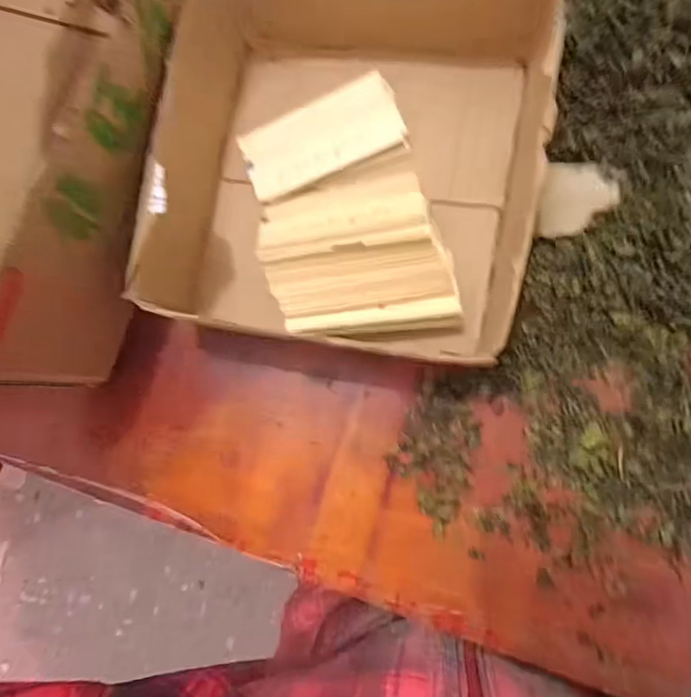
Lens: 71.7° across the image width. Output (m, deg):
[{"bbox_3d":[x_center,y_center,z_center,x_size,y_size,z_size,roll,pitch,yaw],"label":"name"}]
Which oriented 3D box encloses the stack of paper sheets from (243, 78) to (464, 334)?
[{"bbox_3d":[-0.001,-0.088,0.329,0.118,0.040,0.185,-18,83,6],"label":"stack of paper sheets"}]

